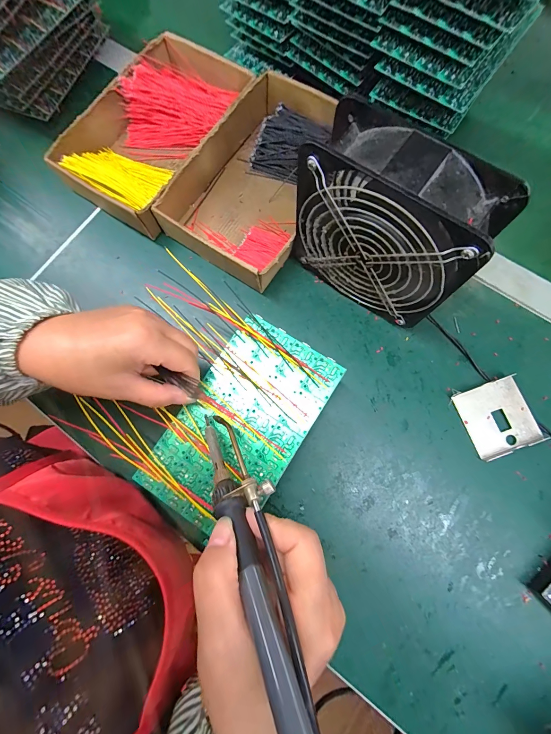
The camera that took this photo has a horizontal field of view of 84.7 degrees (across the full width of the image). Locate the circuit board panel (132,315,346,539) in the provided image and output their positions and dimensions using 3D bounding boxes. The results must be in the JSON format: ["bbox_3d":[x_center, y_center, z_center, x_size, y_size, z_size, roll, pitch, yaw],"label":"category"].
[{"bbox_3d":[-0.030,0.048,0.261,0.098,0.004,0.175,34,81,9],"label":"circuit board panel"}]

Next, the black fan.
[{"bbox_3d":[0.093,-0.116,0.272,0.148,0.155,0.056,37,81,9],"label":"black fan"}]

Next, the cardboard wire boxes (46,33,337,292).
[{"bbox_3d":[-0.080,-0.256,0.367,0.301,0.049,0.254,29,80,8],"label":"cardboard wire boxes"}]

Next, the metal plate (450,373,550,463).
[{"bbox_3d":[0.224,0.051,0.303,0.065,0.010,0.069,-21,78,-3],"label":"metal plate"}]

